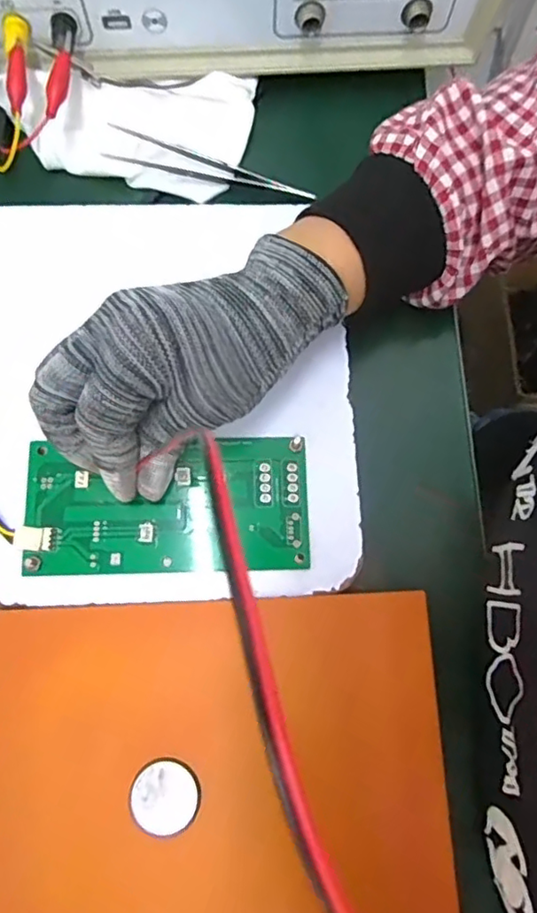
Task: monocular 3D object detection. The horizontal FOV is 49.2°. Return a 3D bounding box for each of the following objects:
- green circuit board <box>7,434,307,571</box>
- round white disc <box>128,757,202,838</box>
[{"bbox_3d":[-0.048,0.025,0.282,0.135,0.007,0.064,-6,76,-4],"label":"green circuit board"},{"bbox_3d":[-0.044,0.145,0.249,0.029,0.004,0.028,3,67,-8],"label":"round white disc"}]

